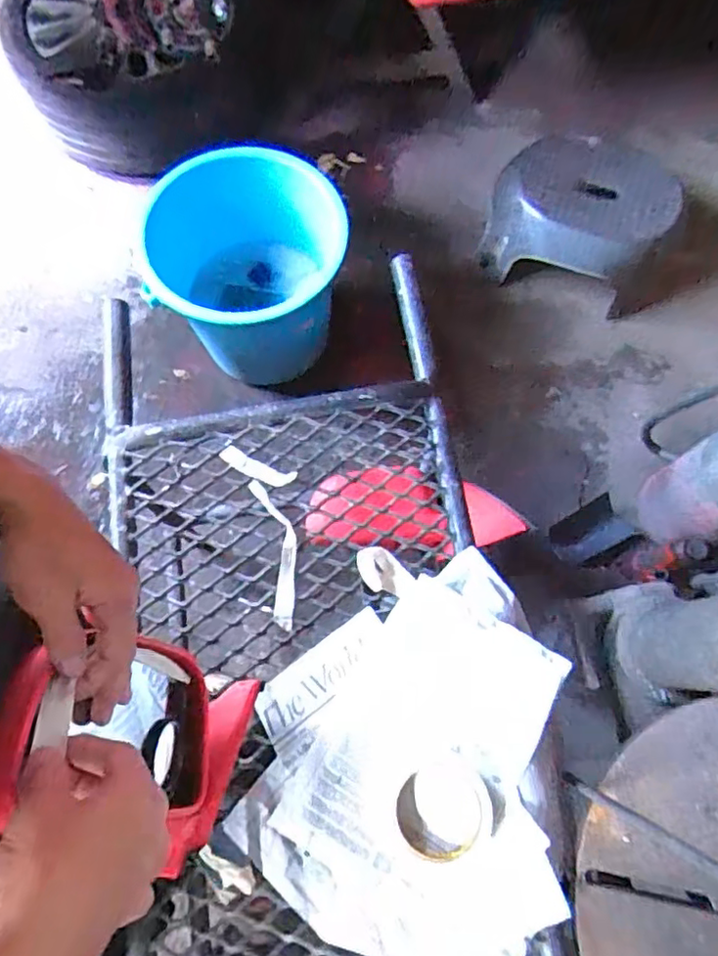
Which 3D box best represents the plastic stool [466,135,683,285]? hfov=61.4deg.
[{"bbox_3d":[0.448,-0.536,1.263,0.349,0.195,0.247,27,74,7],"label":"plastic stool"}]

